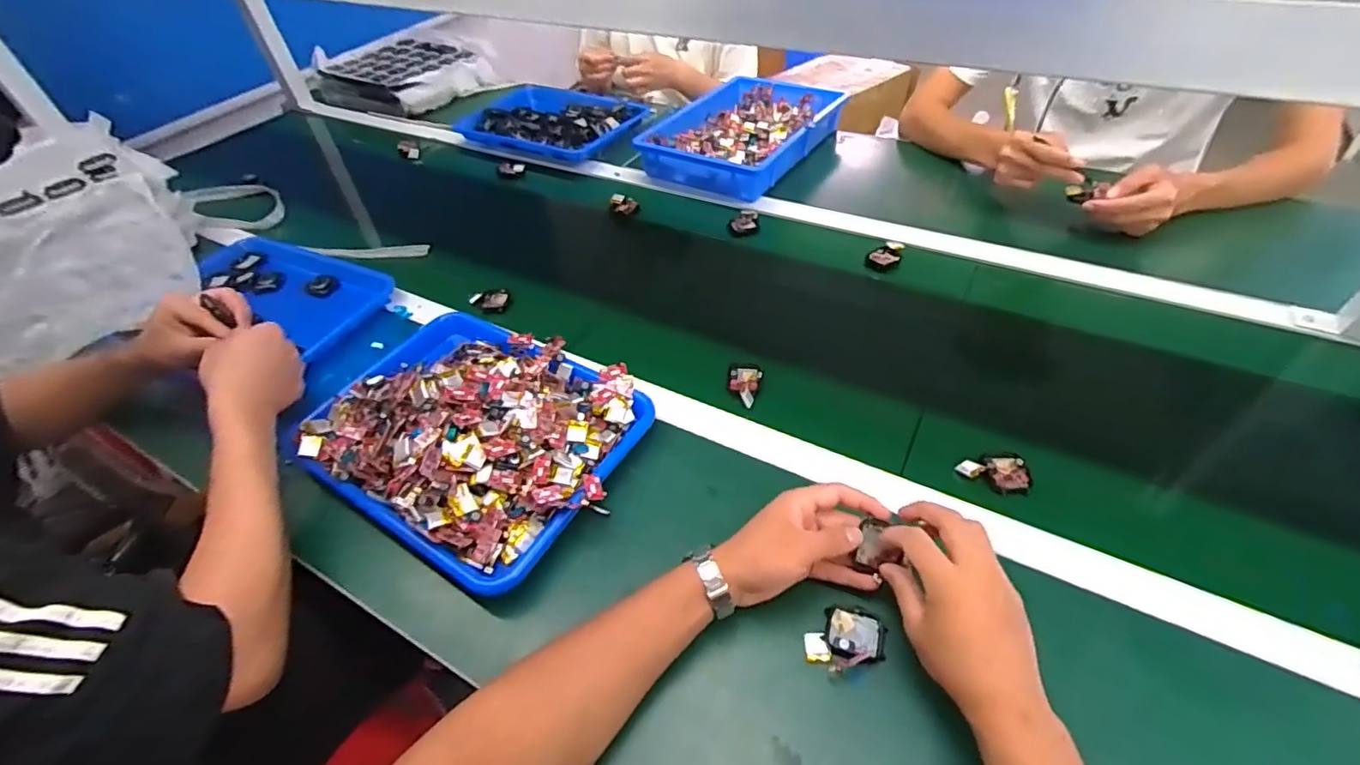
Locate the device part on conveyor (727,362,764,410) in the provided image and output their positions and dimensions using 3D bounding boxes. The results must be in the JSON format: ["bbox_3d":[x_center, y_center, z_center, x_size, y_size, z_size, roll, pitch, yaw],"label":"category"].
[{"bbox_3d":[0.072,-0.001,0.664,0.040,0.014,0.070,10,49,14],"label":"device part on conveyor"}]

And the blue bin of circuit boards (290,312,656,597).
[{"bbox_3d":[-0.218,0.035,0.598,0.324,0.076,0.255,22,52,23],"label":"blue bin of circuit boards"}]

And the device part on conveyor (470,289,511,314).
[{"bbox_3d":[-0.263,-0.111,0.802,0.051,0.015,0.038,-17,48,-11],"label":"device part on conveyor"}]

